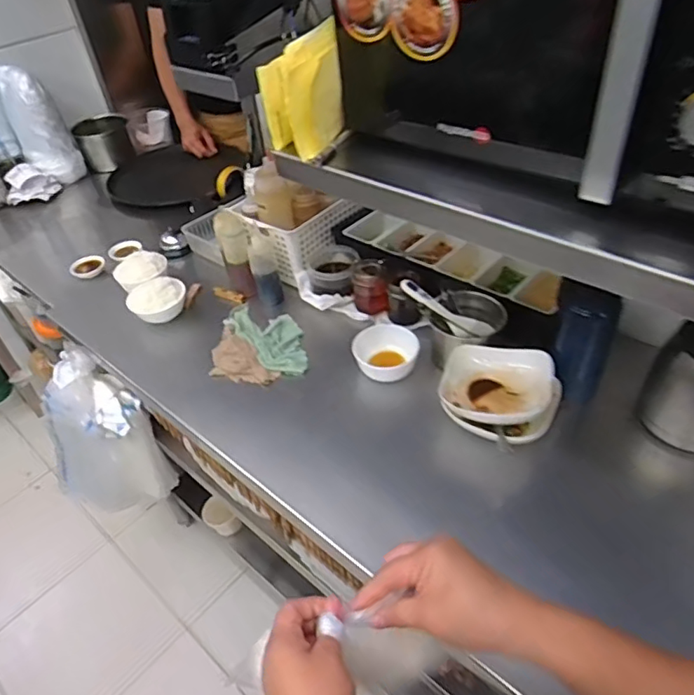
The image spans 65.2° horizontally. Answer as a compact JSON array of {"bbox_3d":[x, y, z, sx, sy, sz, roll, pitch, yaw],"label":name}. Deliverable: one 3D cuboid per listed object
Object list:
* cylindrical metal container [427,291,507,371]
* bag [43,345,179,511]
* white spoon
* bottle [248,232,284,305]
[{"bbox_3d":[0.199,-0.024,0.909,0.116,0.100,0.109,-3,43,3],"label":"cylindrical metal container"},{"bbox_3d":[-0.581,0.223,1.258,0.288,0.357,0.159,20,48,25],"label":"bag"},{"bbox_3d":[0.160,-0.060,0.883,0.164,0.024,0.042,31,48,-1],"label":"white spoon"},{"bbox_3d":[-0.157,-0.150,1.044,0.052,0.142,0.046,-13,43,-8],"label":"bottle"}]

